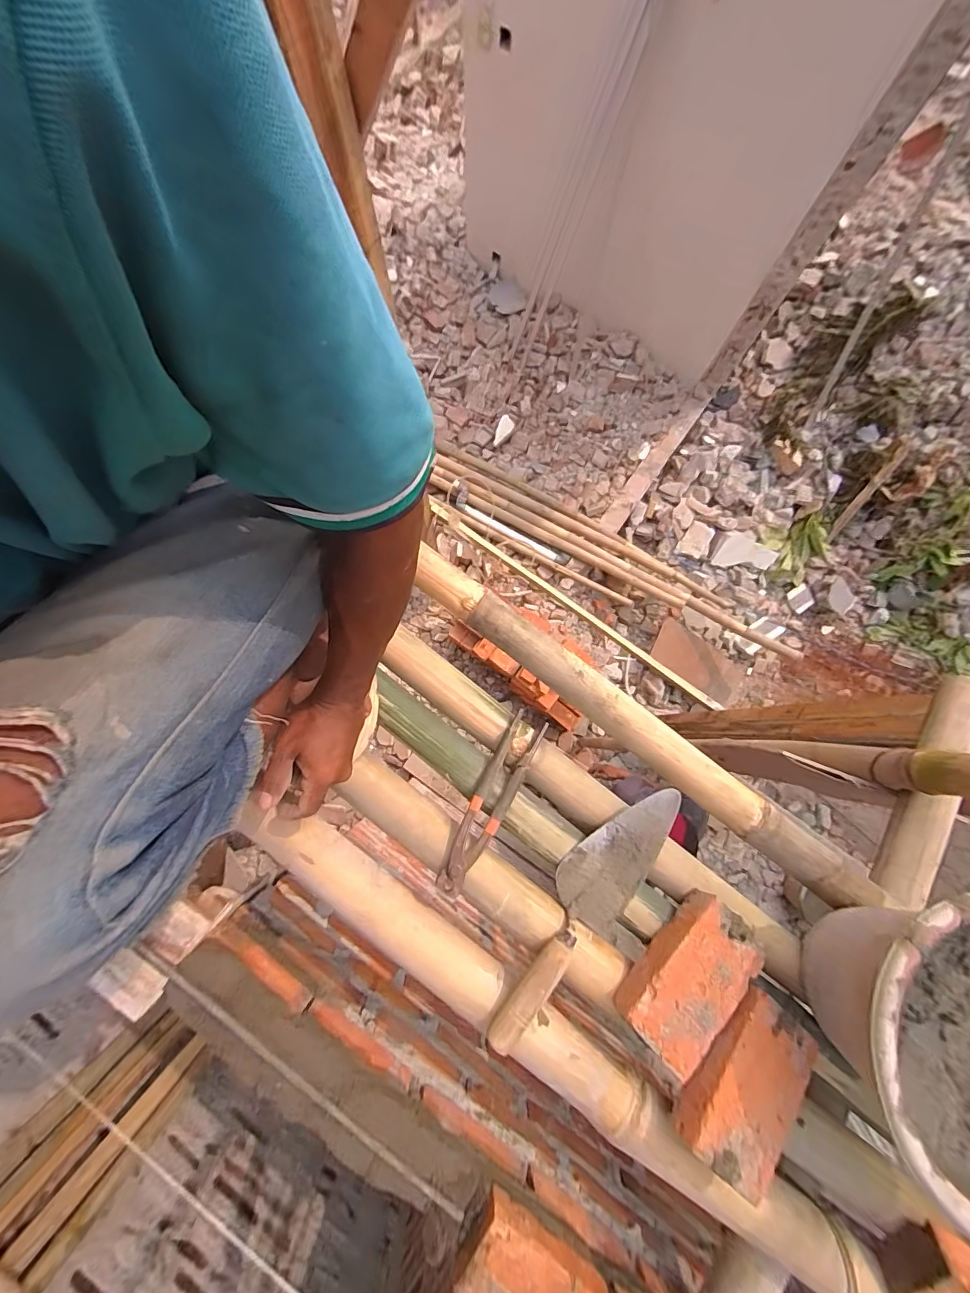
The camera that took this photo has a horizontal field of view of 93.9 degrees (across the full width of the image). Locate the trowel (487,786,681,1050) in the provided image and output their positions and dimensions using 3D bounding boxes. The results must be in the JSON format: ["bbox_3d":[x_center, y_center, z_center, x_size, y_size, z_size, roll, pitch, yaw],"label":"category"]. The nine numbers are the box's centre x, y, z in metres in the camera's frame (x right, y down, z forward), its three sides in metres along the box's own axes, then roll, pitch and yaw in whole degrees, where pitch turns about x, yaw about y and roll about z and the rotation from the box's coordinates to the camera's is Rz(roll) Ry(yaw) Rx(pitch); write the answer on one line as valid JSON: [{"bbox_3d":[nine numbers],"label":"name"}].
[{"bbox_3d":[0.117,0.291,0.501,0.087,0.058,0.317,33,81,5],"label":"trowel"}]

